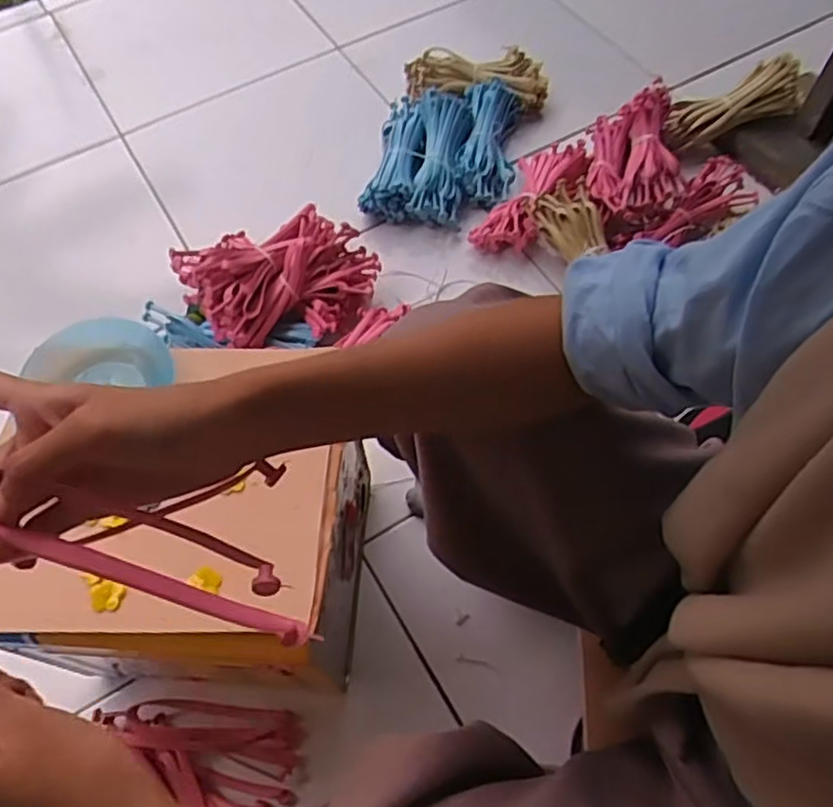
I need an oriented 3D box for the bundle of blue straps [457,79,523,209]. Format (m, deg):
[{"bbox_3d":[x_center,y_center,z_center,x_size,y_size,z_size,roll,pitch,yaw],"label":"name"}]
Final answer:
[{"bbox_3d":[0.106,-0.380,1.008,0.084,0.049,0.198,9,72,3],"label":"bundle of blue straps"}]

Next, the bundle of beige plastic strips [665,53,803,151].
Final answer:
[{"bbox_3d":[0.446,-0.424,0.979,0.181,0.066,0.047,-20,55,17],"label":"bundle of beige plastic strips"}]

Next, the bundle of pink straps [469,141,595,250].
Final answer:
[{"bbox_3d":[0.160,-0.290,0.962,0.097,0.069,0.209,26,65,16],"label":"bundle of pink straps"}]

